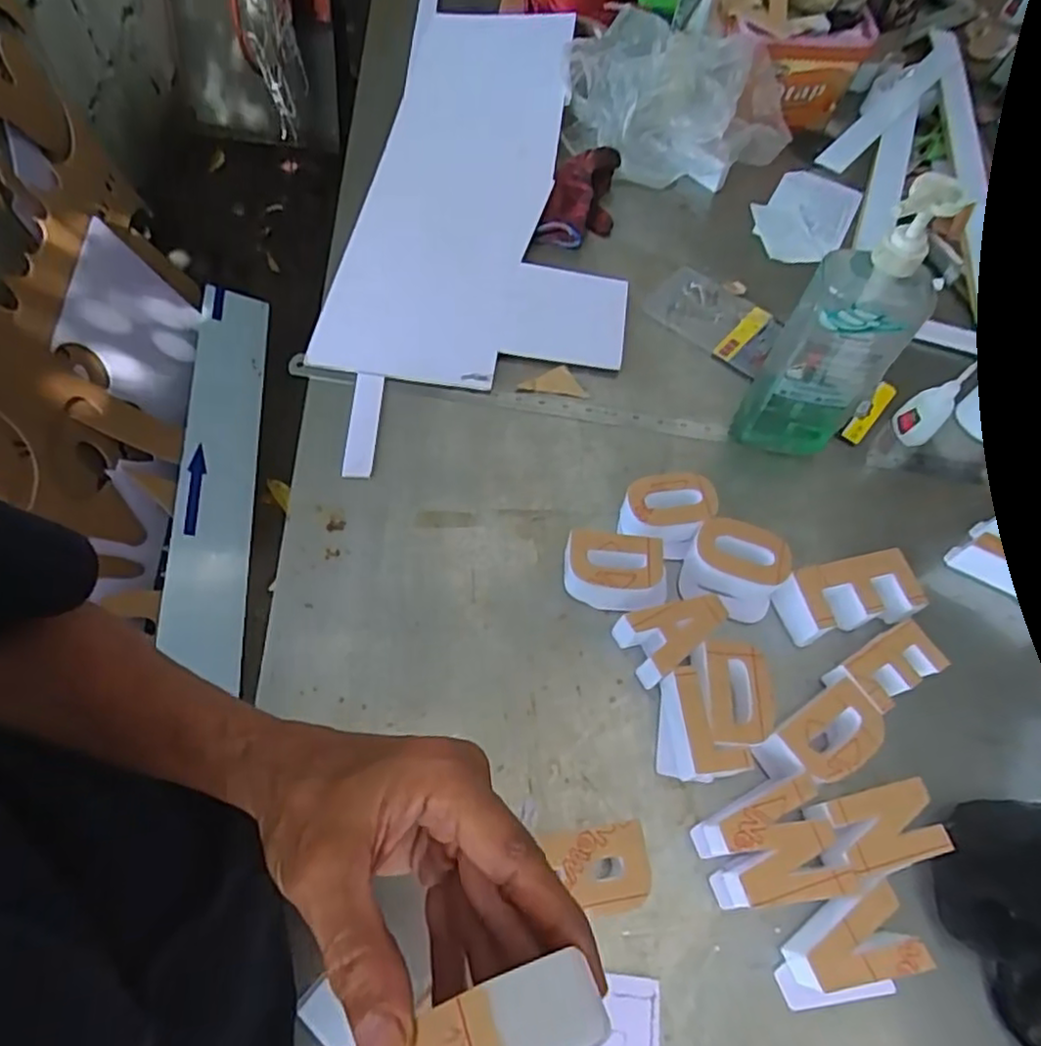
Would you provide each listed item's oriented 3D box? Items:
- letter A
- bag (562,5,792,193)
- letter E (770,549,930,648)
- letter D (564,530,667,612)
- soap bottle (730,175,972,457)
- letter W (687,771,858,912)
[{"bbox_3d":[0.131,0.094,0.572,0.082,0.048,0.058,-22,66,-15],"label":"letter A"},{"bbox_3d":[0.211,-0.554,0.882,0.299,0.126,0.206,11,62,2],"label":"bag"},{"bbox_3d":[0.295,0.068,0.603,0.116,0.048,0.056,-10,63,-9],"label":"letter E"},{"bbox_3d":[0.084,0.045,0.598,0.091,0.047,0.061,6,62,-1],"label":"letter D"},{"bbox_3d":[0.283,-0.166,0.591,0.104,0.289,0.065,10,62,1],"label":"soap bottle"},{"bbox_3d":[0.187,0.246,0.505,0.090,0.046,0.079,-15,64,-12],"label":"letter W"}]

